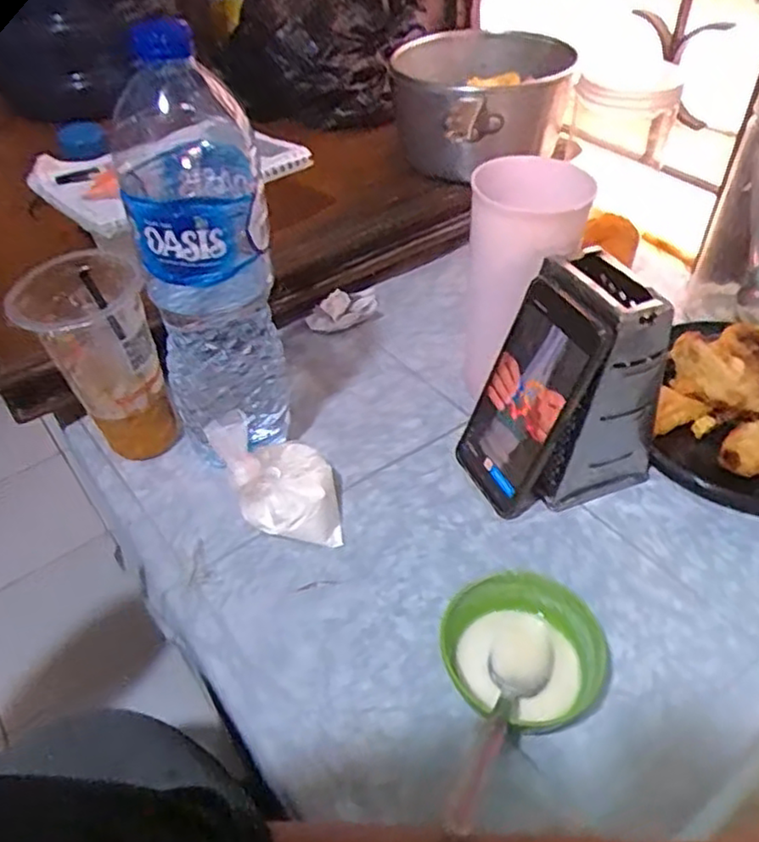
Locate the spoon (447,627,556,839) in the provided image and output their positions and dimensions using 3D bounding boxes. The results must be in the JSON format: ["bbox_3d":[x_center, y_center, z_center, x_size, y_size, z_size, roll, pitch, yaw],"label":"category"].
[{"bbox_3d":[0.066,0.160,0.375,0.035,0.019,0.141,18,23,20],"label":"spoon"}]

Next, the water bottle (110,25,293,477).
[{"bbox_3d":[-0.120,-0.094,0.481,0.093,0.304,0.093,-15,45,-12],"label":"water bottle"}]

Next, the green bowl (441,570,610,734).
[{"bbox_3d":[0.086,0.142,0.412,0.095,0.050,0.083,23,50,24],"label":"green bowl"}]

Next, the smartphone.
[{"bbox_3d":[0.104,-0.014,0.492,0.016,0.160,0.078,-6,40,-34],"label":"smartphone"}]

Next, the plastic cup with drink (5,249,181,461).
[{"bbox_3d":[-0.209,-0.041,0.521,0.081,0.155,0.086,-1,44,1],"label":"plastic cup with drink"}]

